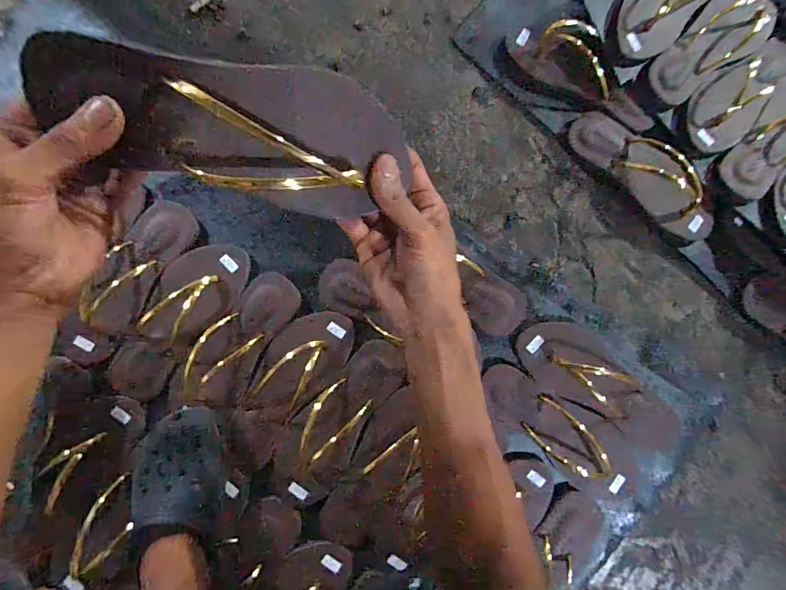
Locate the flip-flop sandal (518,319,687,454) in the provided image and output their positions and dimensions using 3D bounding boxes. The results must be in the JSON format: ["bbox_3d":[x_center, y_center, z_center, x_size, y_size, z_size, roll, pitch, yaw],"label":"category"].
[{"bbox_3d":[0.282,0.115,0.535,0.247,0.039,0.103,29,85,0],"label":"flip-flop sandal"}]

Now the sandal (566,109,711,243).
[{"bbox_3d":[0.359,-0.173,0.555,0.092,0.035,0.236,-44,89,-5],"label":"sandal"}]

